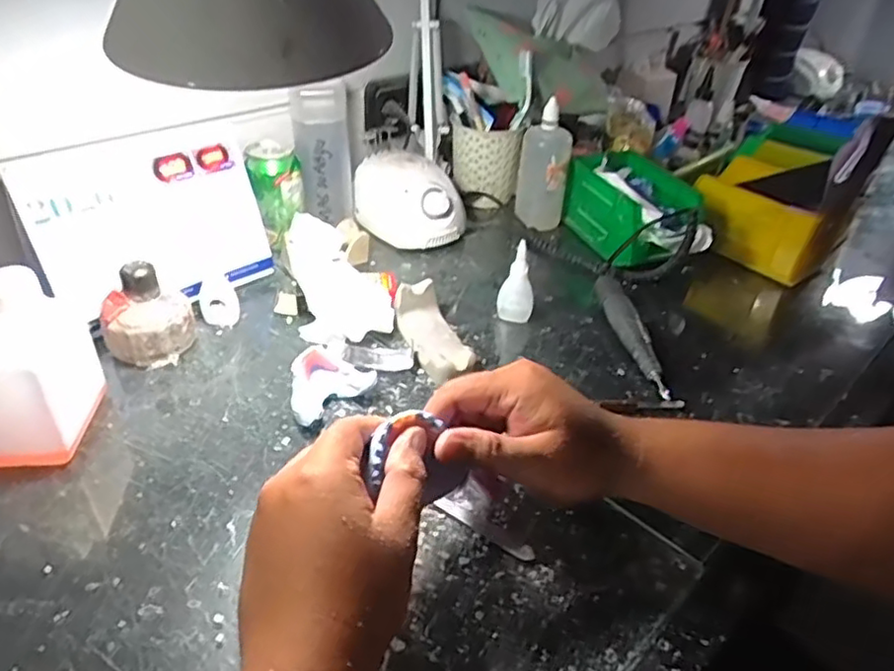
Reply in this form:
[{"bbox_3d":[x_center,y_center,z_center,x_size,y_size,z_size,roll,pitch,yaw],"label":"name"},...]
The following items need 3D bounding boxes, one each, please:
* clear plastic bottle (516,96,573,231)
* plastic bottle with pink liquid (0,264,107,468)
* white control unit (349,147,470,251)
[{"bbox_3d":[0.124,-0.213,0.829,0.062,0.150,0.058,6,36,3],"label":"clear plastic bottle"},{"bbox_3d":[-0.314,0.024,0.484,0.074,0.125,0.095,-3,36,-9],"label":"plastic bottle with pink liquid"},{"bbox_3d":[-0.049,-0.166,0.805,0.141,0.083,0.087,26,41,27],"label":"white control unit"}]

